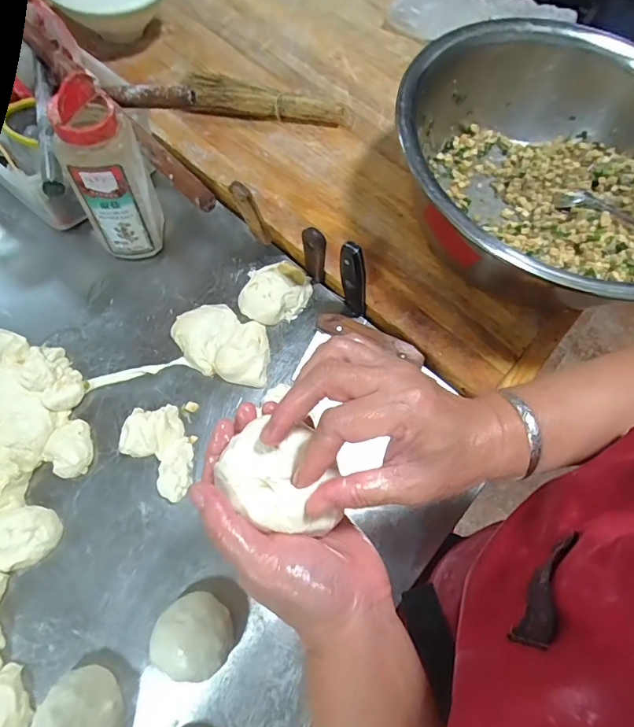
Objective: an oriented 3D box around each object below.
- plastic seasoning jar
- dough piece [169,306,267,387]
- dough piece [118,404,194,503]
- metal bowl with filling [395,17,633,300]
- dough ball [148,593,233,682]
[{"bbox_3d":[-0.250,-0.228,0.547,0.073,0.219,0.083,0,67,-3],"label":"plastic seasoning jar"},{"bbox_3d":[-0.118,-0.030,0.574,0.132,0.028,0.090,26,68,8],"label":"dough piece"},{"bbox_3d":[-0.182,0.103,0.519,0.068,0.022,0.112,-27,71,-13],"label":"dough piece"},{"bbox_3d":[0.314,-0.253,0.614,0.418,0.158,0.445,1,67,-3],"label":"metal bowl with filling"},{"bbox_3d":[-0.120,0.269,0.443,0.071,0.044,0.073,2,66,-4],"label":"dough ball"}]

